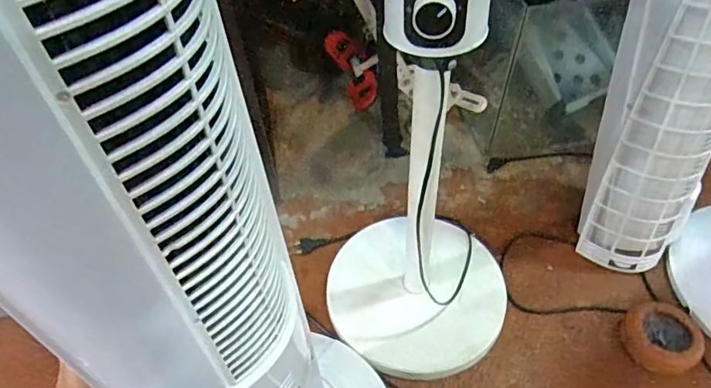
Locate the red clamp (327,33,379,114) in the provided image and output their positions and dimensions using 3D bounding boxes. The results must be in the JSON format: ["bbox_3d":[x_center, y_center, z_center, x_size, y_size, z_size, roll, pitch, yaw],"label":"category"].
[{"bbox_3d":[-0.003,-0.261,1.042,0.056,0.075,0.196,-17,52,-11],"label":"red clamp"}]

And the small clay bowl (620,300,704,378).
[{"bbox_3d":[0.464,0.219,0.773,0.104,0.038,0.105,0,49,0],"label":"small clay bowl"}]

